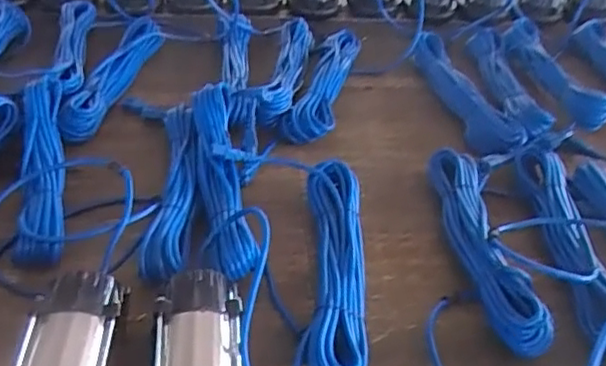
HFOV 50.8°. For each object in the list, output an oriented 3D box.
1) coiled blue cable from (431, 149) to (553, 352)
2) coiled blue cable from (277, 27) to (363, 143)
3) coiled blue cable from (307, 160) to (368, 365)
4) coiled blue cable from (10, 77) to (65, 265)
[{"bbox_3d":[0.223,0.072,0.816,0.064,0.052,0.340,-2,39,-7],"label":"coiled blue cable"},{"bbox_3d":[0.041,-0.180,1.110,0.081,0.047,0.332,12,39,10],"label":"coiled blue cable"},{"bbox_3d":[0.040,0.099,0.775,0.070,0.059,0.346,3,38,-2],"label":"coiled blue cable"},{"bbox_3d":[-0.355,-0.035,0.867,0.063,0.051,0.342,-7,39,-14],"label":"coiled blue cable"}]

